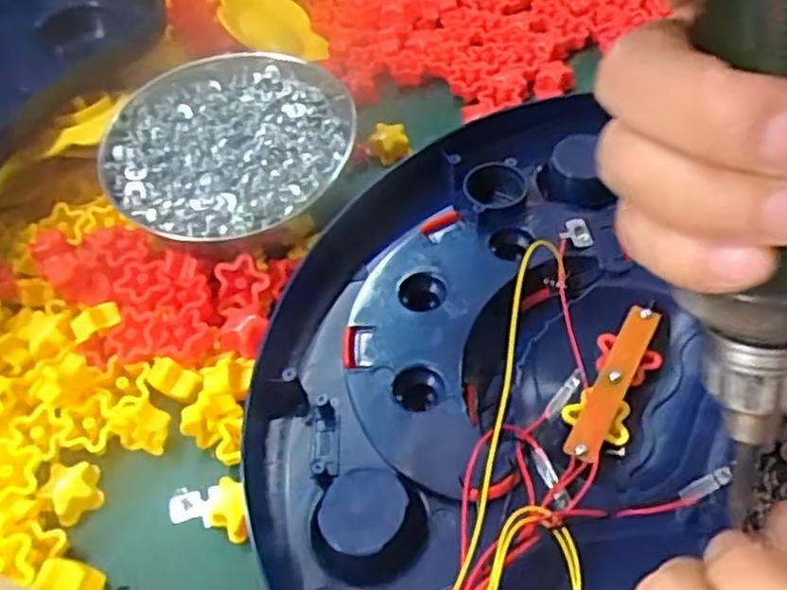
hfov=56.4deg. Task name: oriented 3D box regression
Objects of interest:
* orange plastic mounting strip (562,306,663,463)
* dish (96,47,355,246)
[{"bbox_3d":[0.091,0.035,0.304,0.014,0.004,0.078,16,57,32],"label":"orange plastic mounting strip"},{"bbox_3d":[-0.085,-0.078,0.380,0.121,0.024,0.132,-3,51,3],"label":"dish"}]

